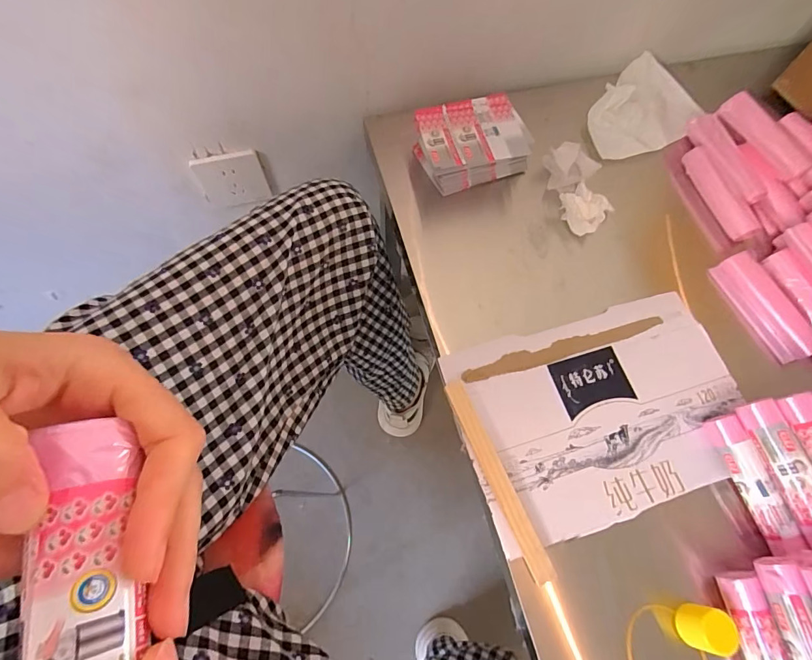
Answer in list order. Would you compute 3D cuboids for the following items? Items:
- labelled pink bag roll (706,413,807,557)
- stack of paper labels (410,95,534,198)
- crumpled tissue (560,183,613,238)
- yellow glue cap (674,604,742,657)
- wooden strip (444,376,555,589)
[{"bbox_3d":[0.296,0.132,0.361,0.021,0.029,0.111,-14,69,-7],"label":"labelled pink bag roll"},{"bbox_3d":[0.075,-0.211,0.476,0.119,0.049,0.088,-17,70,-8],"label":"stack of paper labels"},{"bbox_3d":[0.205,-0.138,0.469,0.055,0.025,0.048,-27,71,-11],"label":"crumpled tissue"},{"bbox_3d":[0.228,0.227,0.317,0.028,0.029,0.031,20,69,7],"label":"yellow glue cap"},{"bbox_3d":[0.078,0.126,0.364,0.019,0.010,0.172,-22,70,-9],"label":"wooden strip"}]

